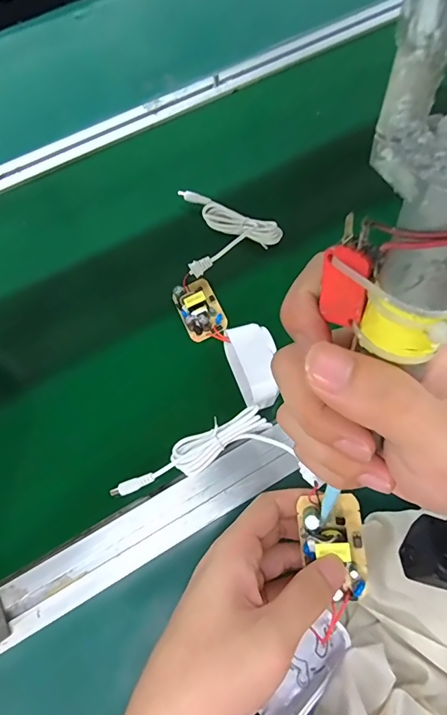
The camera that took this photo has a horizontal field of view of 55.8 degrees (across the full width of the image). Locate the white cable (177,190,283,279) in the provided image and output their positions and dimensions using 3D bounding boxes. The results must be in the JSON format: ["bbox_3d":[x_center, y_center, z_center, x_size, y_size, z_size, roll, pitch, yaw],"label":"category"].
[{"bbox_3d":[0.005,-0.138,0.437,0.099,0.013,0.109,-13,62,-5],"label":"white cable"}]

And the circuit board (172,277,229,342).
[{"bbox_3d":[-0.022,-0.047,0.397,0.039,0.024,0.063,-22,63,-9],"label":"circuit board"}]

